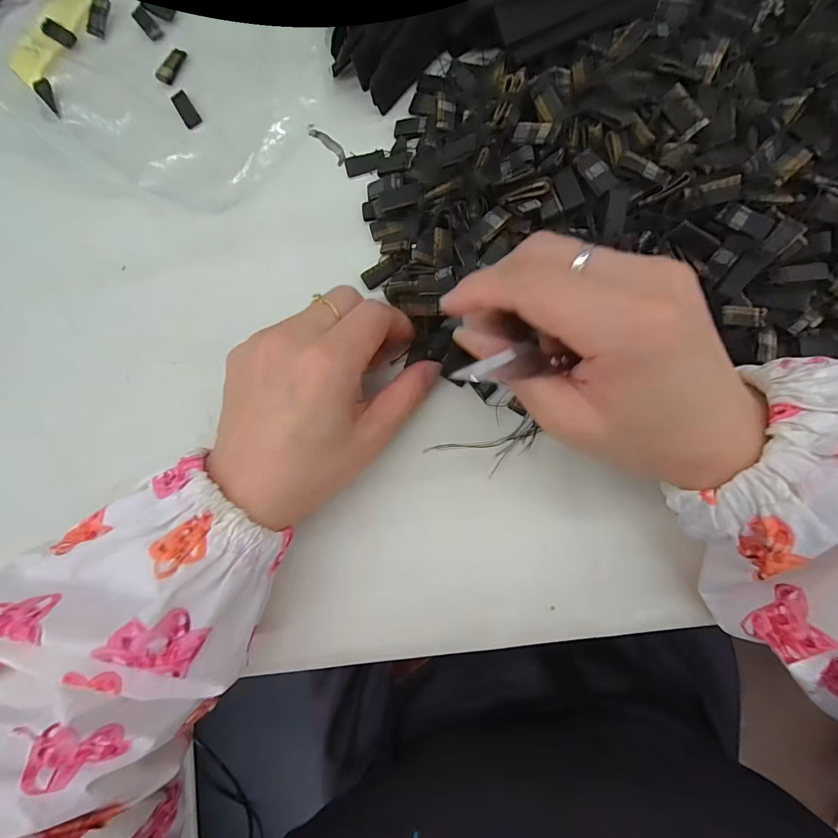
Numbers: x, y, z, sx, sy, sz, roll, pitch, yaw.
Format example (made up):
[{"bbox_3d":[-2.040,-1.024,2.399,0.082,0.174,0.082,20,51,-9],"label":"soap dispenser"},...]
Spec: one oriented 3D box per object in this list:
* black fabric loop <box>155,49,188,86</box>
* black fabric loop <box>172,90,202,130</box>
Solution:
[{"bbox_3d":[-0.158,-0.226,0.250,0.009,0.006,0.024,24,89,9],"label":"black fabric loop"},{"bbox_3d":[-0.148,-0.197,0.248,0.010,0.004,0.026,-34,82,4],"label":"black fabric loop"}]

